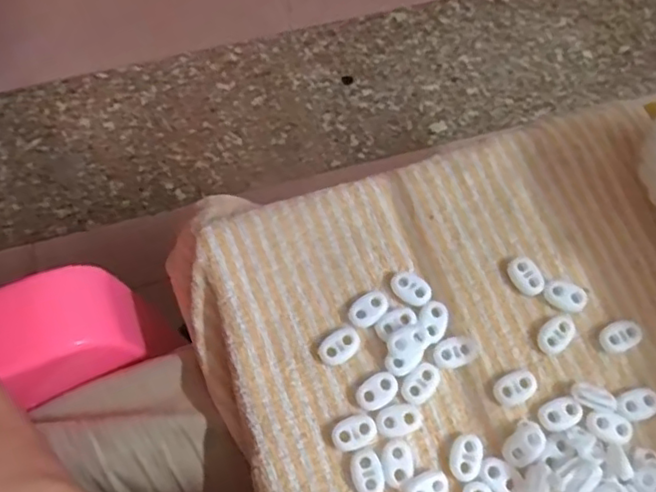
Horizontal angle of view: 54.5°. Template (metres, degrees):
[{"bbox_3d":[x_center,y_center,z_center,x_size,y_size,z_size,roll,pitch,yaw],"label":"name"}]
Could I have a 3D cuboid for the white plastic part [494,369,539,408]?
[{"bbox_3d":[0.096,0.073,0.326,0.023,0.007,0.015,-24,74,-10],"label":"white plastic part"}]

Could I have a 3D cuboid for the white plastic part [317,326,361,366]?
[{"bbox_3d":[0.006,0.052,0.330,0.023,0.006,0.016,-31,75,-12],"label":"white plastic part"}]

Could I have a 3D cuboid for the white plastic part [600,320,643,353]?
[{"bbox_3d":[0.153,0.048,0.335,0.022,0.008,0.014,-22,74,-9],"label":"white plastic part"}]

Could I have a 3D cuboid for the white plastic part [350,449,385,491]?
[{"bbox_3d":[0.019,0.111,0.310,0.015,0.006,0.022,-10,72,-6],"label":"white plastic part"}]

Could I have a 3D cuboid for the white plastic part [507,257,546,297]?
[{"bbox_3d":[0.107,0.017,0.344,0.014,0.008,0.021,-31,75,-12],"label":"white plastic part"}]

